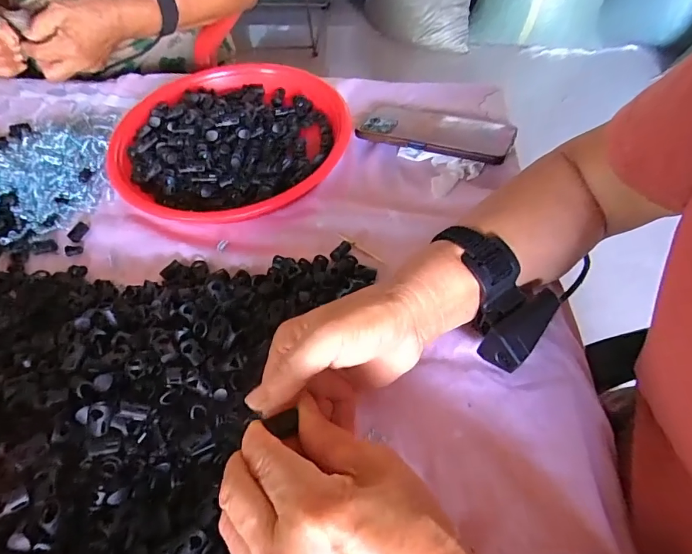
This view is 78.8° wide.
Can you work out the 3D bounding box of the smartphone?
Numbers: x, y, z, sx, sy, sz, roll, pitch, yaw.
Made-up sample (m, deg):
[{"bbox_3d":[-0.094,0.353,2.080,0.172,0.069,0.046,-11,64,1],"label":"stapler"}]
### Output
[{"bbox_3d":[0.098,-0.162,0.463,0.163,0.010,0.084,18,51,22],"label":"smartphone"}]

